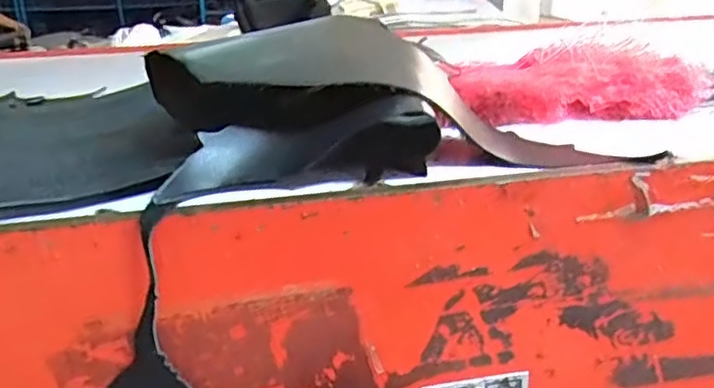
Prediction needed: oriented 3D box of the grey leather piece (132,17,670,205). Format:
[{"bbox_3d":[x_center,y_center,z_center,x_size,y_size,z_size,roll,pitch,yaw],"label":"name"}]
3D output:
[{"bbox_3d":[0.013,-0.054,0.349,0.224,0.065,0.117,-5,21,-9],"label":"grey leather piece"}]

